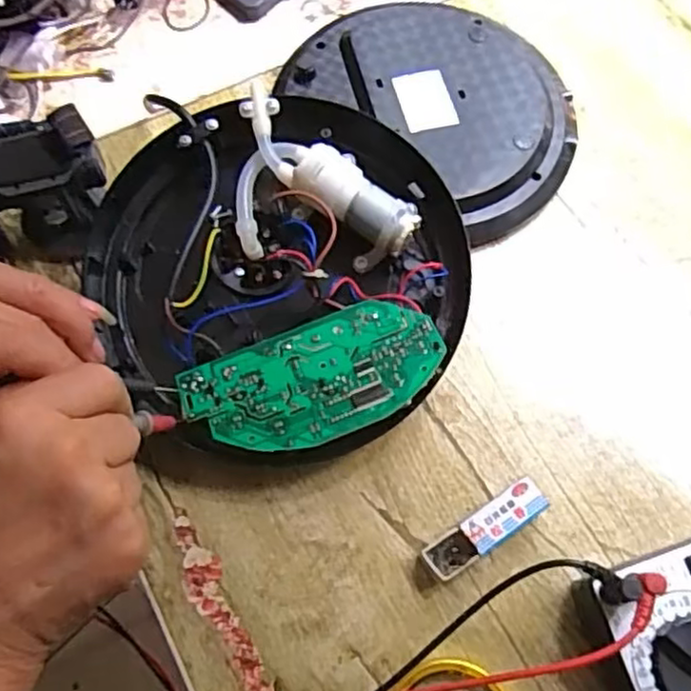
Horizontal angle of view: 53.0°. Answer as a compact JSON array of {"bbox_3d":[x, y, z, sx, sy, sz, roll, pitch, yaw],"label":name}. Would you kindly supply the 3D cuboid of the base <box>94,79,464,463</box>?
[{"bbox_3d":[-0.036,-0.042,0.414,0.213,0.073,0.208,0,66,-1],"label":"base"}]

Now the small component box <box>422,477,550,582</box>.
[{"bbox_3d":[0.076,0.102,0.381,0.072,0.022,0.021,-31,70,-13],"label":"small component box"}]

